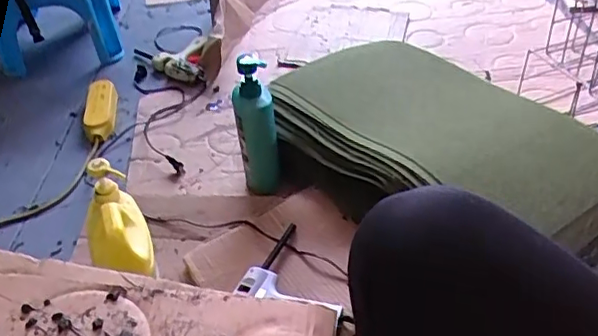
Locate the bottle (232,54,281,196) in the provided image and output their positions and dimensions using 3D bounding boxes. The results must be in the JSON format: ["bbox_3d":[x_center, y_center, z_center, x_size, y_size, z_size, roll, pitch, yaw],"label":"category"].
[{"bbox_3d":[-0.072,-0.069,1.015,0.066,0.246,0.070,-7,41,-2],"label":"bottle"}]

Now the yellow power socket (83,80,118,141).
[{"bbox_3d":[-0.424,-0.126,1.270,0.064,0.034,0.198,-11,41,-6],"label":"yellow power socket"}]

